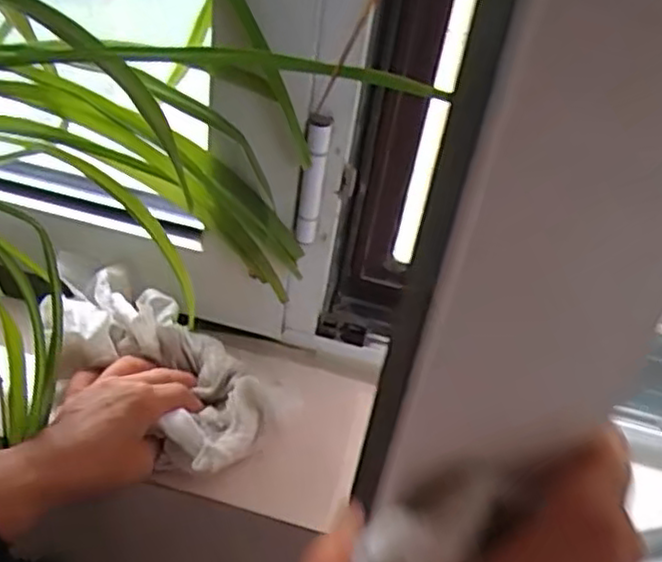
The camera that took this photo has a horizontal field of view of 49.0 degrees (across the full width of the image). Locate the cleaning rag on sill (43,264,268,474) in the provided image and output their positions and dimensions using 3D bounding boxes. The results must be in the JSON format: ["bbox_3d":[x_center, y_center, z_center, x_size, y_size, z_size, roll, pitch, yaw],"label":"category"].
[{"bbox_3d":[-0.124,0.056,0.524,0.186,0.052,0.097,27,44,25],"label":"cleaning rag on sill"}]

